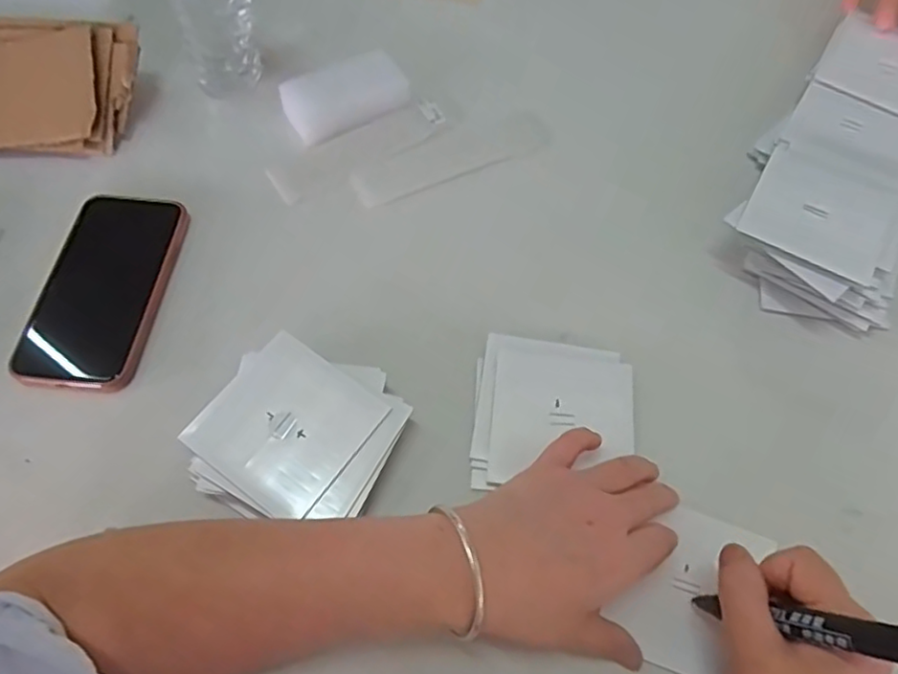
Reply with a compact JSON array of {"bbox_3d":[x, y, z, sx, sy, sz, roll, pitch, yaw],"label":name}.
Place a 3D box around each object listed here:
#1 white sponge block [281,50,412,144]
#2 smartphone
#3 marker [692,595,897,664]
[{"bbox_3d":[-0.082,-0.196,0.515,0.101,0.030,0.049,-23,65,-13],"label":"white sponge block"},{"bbox_3d":[-0.239,-0.036,0.436,0.077,0.010,0.151,6,62,1],"label":"smartphone"},{"bbox_3d":[0.160,0.133,0.295,0.012,0.117,0.014,40,66,-11],"label":"marker"}]

